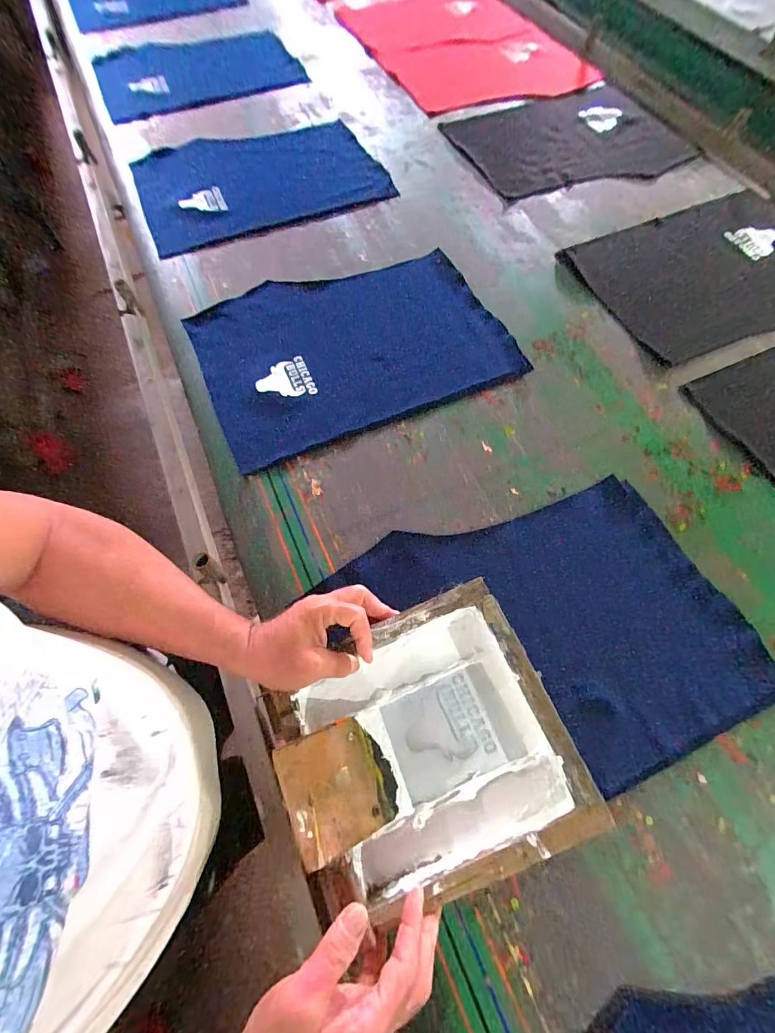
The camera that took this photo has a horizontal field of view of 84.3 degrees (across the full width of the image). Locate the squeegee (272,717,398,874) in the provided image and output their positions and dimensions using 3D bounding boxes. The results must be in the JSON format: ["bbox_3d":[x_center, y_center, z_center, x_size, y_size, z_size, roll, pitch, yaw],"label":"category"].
[{"bbox_3d":[-0.045,0.258,0.414,0.109,0.007,0.101,-6,64,-39],"label":"squeegee"}]

